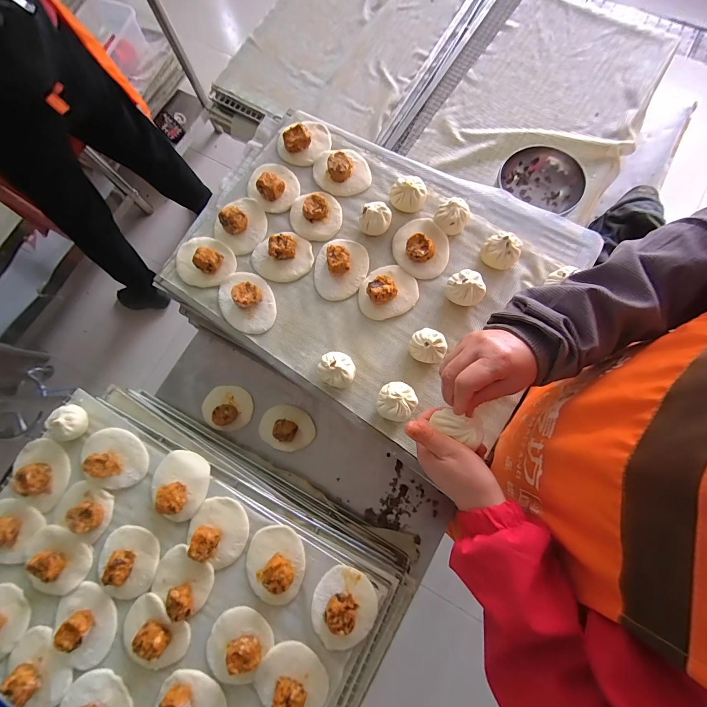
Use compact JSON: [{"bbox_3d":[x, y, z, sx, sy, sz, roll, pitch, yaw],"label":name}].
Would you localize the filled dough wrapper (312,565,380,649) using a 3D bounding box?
[{"bbox_3d":[-0.013,0.359,0.446,0.089,0.043,0.096,0,78,2],"label":"filled dough wrapper"}]

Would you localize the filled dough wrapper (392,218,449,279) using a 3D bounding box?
[{"bbox_3d":[0.109,-0.174,0.517,0.098,0.033,0.085,43,83,10],"label":"filled dough wrapper"}]

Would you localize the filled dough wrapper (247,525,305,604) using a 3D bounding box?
[{"bbox_3d":[-0.115,0.307,0.457,0.090,0.035,0.101,18,83,7],"label":"filled dough wrapper"}]

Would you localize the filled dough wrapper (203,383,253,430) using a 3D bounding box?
[{"bbox_3d":[-0.245,0.104,0.611,0.095,0.041,0.087,0,78,2],"label":"filled dough wrapper"}]

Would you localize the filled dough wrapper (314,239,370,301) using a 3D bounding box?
[{"bbox_3d":[-0.020,-0.142,0.521,0.085,0.032,0.104,6,79,3],"label":"filled dough wrapper"}]

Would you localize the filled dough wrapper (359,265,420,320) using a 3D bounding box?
[{"bbox_3d":[0.054,-0.103,0.509,0.095,0.035,0.082,-20,78,-2],"label":"filled dough wrapper"}]

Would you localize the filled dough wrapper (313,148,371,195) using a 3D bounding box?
[{"bbox_3d":[-0.021,-0.321,0.554,0.101,0.035,0.088,-3,81,4],"label":"filled dough wrapper"}]

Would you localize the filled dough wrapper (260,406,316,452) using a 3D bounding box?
[{"bbox_3d":[-0.125,0.140,0.595,0.104,0.036,0.083,17,80,6],"label":"filled dough wrapper"}]

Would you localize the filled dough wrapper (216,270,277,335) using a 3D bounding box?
[{"bbox_3d":[-0.174,-0.087,0.514,0.084,0.029,0.111,-26,79,-3],"label":"filled dough wrapper"}]

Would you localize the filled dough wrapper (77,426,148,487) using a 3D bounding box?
[{"bbox_3d":[-0.382,0.164,0.494,0.108,0.038,0.092,-6,81,4],"label":"filled dough wrapper"}]

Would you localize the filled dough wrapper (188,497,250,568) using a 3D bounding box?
[{"bbox_3d":[-0.199,0.260,0.468,0.088,0.033,0.079,40,82,9],"label":"filled dough wrapper"}]

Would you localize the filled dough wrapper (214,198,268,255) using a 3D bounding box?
[{"bbox_3d":[-0.192,-0.224,0.540,0.087,0.037,0.092,37,86,9],"label":"filled dough wrapper"}]

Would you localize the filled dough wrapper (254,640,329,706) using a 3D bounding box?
[{"bbox_3d":[-0.085,0.443,0.424,0.099,0.041,0.084,5,82,5],"label":"filled dough wrapper"}]

